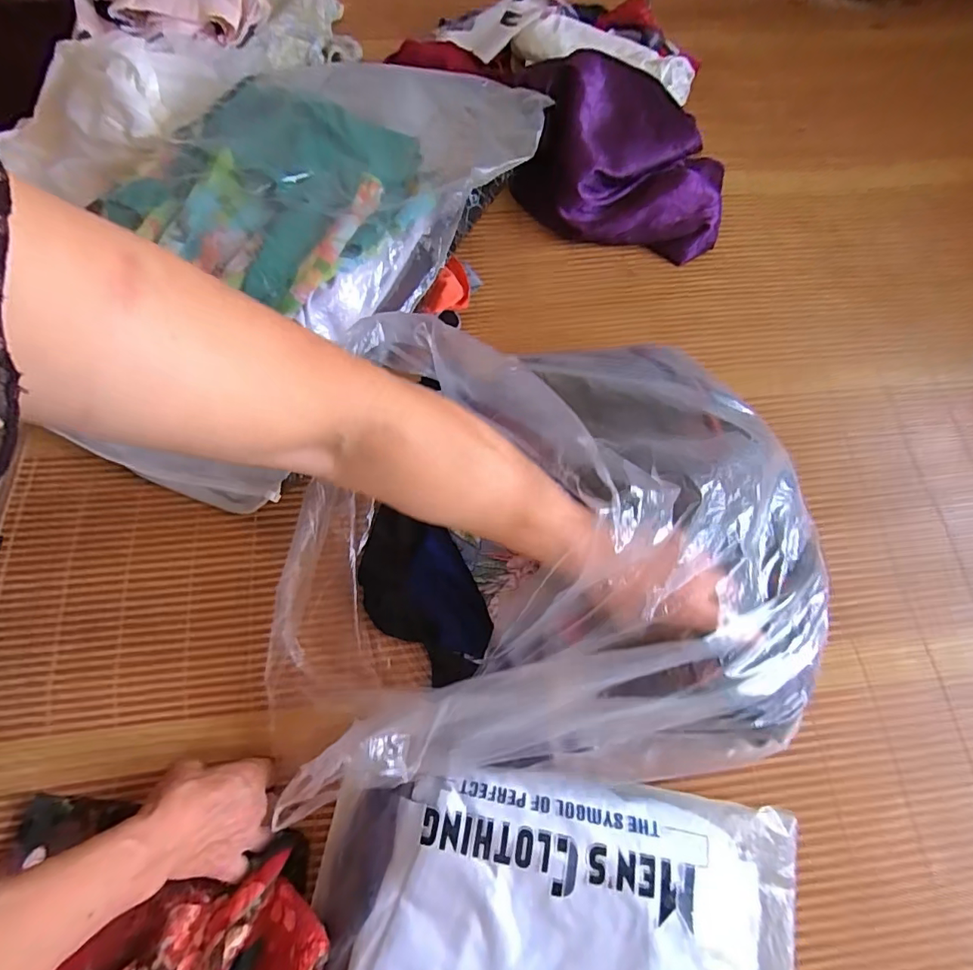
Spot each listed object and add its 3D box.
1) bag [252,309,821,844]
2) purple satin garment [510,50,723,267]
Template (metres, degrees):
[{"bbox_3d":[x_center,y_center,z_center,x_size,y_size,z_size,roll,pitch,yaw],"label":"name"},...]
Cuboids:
[{"bbox_3d":[0.036,0.056,0.389,0.464,0.210,0.323,-9,70,-5],"label":"bag"},{"bbox_3d":[0.176,-0.413,0.612,0.259,0.116,0.202,15,70,4],"label":"purple satin garment"}]

